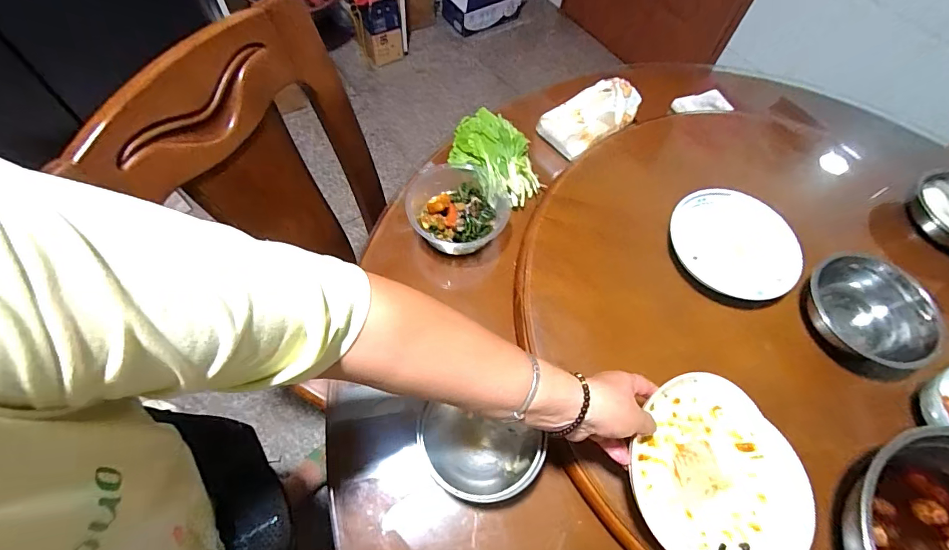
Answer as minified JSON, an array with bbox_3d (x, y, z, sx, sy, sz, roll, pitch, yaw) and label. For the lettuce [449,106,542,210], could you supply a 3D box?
[{"bbox_3d":[0.029,-0.201,0.701,0.106,0.055,0.194,-32,68,-19],"label":"lettuce"}]

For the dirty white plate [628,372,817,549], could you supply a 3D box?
[{"bbox_3d":[0.244,0.202,0.435,0.193,0.038,0.193,4,74,-12],"label":"dirty white plate"}]

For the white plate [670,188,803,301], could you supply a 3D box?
[{"bbox_3d":[0.368,-0.044,0.611,0.177,0.039,0.155,40,66,16],"label":"white plate"}]

